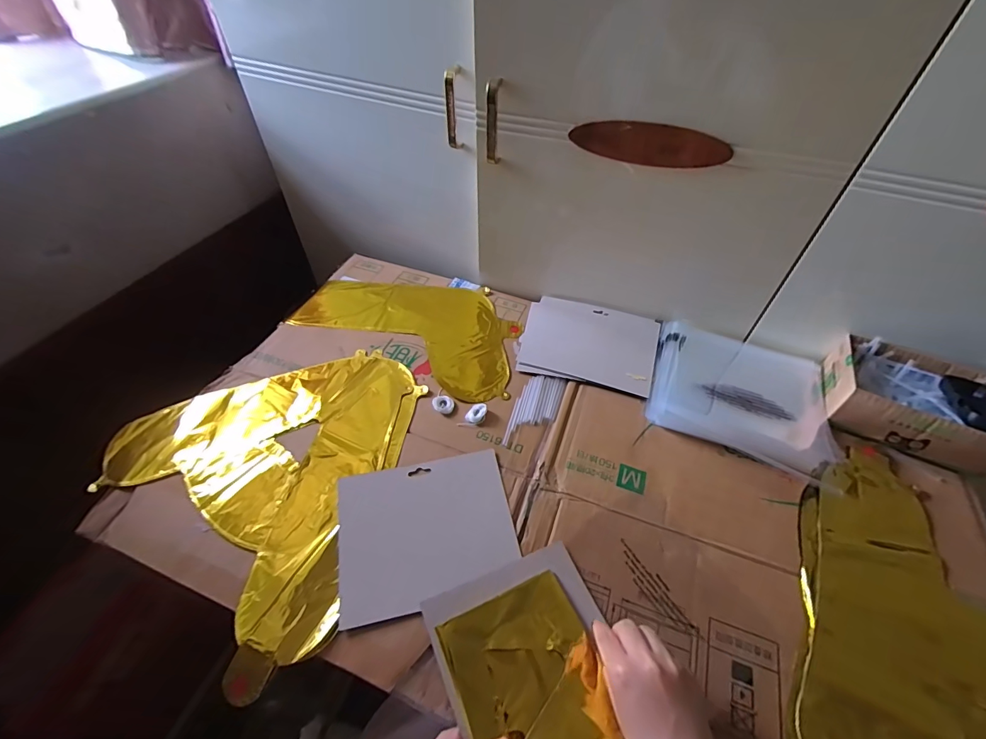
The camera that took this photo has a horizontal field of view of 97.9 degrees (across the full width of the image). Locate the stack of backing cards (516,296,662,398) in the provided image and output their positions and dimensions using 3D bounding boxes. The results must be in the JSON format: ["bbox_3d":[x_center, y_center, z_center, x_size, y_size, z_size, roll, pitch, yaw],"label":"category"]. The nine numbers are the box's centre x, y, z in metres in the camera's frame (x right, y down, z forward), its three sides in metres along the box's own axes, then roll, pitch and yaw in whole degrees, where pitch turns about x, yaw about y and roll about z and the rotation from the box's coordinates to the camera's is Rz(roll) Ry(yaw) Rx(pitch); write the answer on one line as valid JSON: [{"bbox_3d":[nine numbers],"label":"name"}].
[{"bbox_3d":[0.152,-0.043,0.681,0.205,0.013,0.165,12,50,8],"label":"stack of backing cards"}]

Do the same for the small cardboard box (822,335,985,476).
[{"bbox_3d":[0.554,0.037,0.570,0.184,0.077,0.138,23,53,17],"label":"small cardboard box"}]

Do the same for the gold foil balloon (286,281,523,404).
[{"bbox_3d":[-0.126,-0.085,0.718,0.389,0.011,0.206,23,53,17],"label":"gold foil balloon"}]

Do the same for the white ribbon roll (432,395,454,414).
[{"bbox_3d":[-0.069,0.048,0.597,0.029,0.008,0.029,1,49,-1],"label":"white ribbon roll"}]

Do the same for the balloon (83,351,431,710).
[{"bbox_3d":[-0.283,0.106,0.544,0.378,0.032,0.373,21,52,16],"label":"balloon"}]

